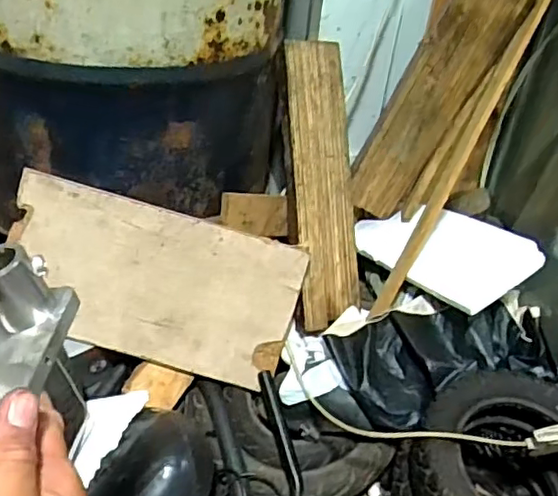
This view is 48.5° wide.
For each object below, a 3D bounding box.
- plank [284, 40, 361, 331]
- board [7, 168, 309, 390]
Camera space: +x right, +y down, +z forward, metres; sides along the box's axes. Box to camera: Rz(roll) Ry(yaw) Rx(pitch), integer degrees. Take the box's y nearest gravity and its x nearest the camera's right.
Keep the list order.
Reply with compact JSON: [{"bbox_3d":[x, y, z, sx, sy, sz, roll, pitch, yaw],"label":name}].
[{"bbox_3d":[0.073,-0.113,1.016,0.099,0.473,0.019,-2,-8,-12],"label":"plank"},{"bbox_3d":[-0.195,0.056,0.957,0.436,0.227,0.011,17,6,-2],"label":"board"}]

